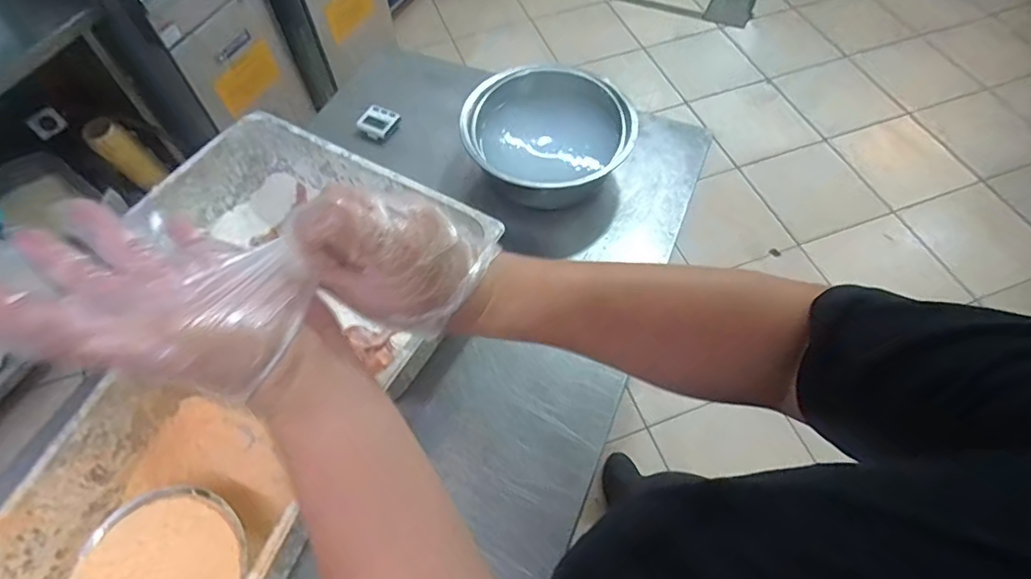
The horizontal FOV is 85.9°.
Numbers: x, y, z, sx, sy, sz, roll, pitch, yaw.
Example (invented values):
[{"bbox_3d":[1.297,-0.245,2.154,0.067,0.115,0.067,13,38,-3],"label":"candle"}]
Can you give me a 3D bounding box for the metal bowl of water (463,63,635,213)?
[{"bbox_3d":[0.062,-0.273,1.012,0.300,0.134,0.243,-6,59,-1],"label":"metal bowl of water"}]

